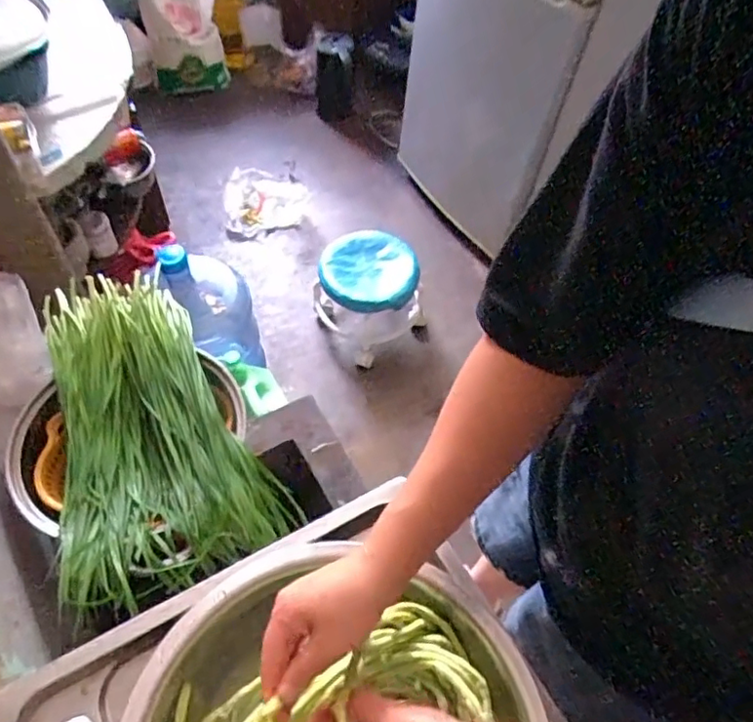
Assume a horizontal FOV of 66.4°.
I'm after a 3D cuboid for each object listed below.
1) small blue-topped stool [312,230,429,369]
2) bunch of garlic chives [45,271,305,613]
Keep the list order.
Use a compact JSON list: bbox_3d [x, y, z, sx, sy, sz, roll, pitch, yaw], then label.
[{"bbox_3d":[-0.020,-0.179,1.542,0.247,0.220,0.272,-25,61,-20],"label":"small blue-topped stool"},{"bbox_3d":[-0.336,0.076,0.783,0.268,0.057,0.489,-27,62,-20],"label":"bunch of garlic chives"}]

